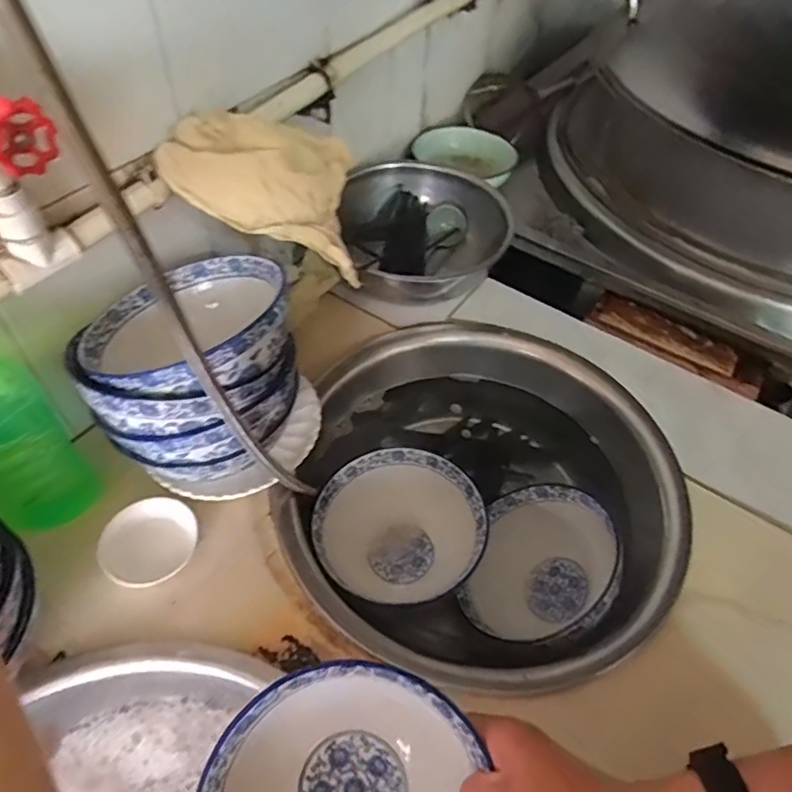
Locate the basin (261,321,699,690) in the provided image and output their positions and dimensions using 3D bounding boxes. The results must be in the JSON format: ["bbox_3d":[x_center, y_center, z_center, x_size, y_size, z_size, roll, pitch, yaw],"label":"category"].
[{"bbox_3d":[0.113,0.122,0.741,0.419,0.149,0.478,23,54,14],"label":"basin"}]

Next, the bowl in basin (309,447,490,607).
[{"bbox_3d":[0.004,0.158,0.723,0.201,0.090,0.181,9,52,3],"label":"bowl in basin"}]

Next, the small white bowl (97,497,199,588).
[{"bbox_3d":[-0.248,0.146,0.600,0.081,0.023,0.092,36,58,22],"label":"small white bowl"}]

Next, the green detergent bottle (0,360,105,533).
[{"bbox_3d":[-0.361,0.040,0.550,0.076,0.205,0.095,38,59,24],"label":"green detergent bottle"}]

